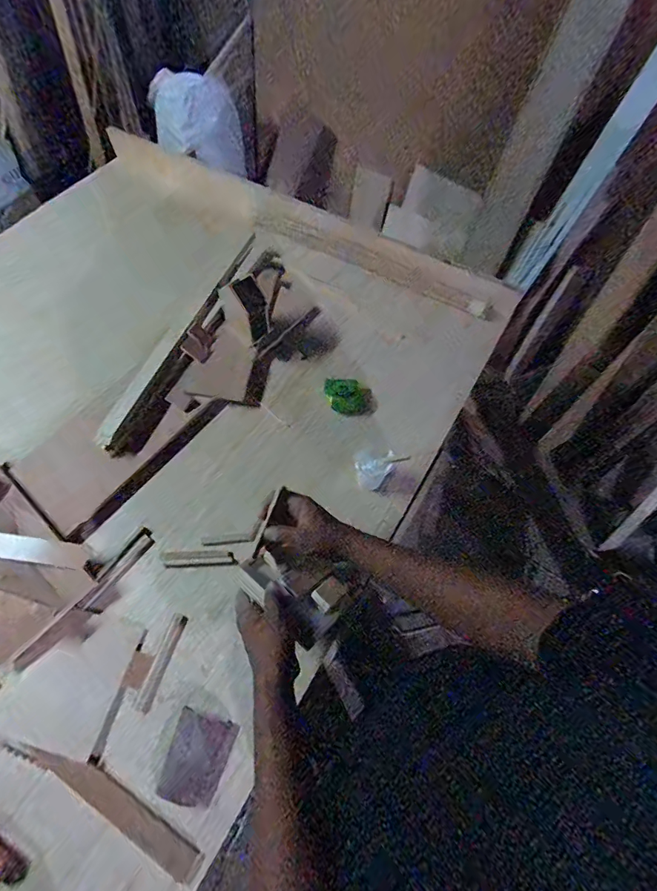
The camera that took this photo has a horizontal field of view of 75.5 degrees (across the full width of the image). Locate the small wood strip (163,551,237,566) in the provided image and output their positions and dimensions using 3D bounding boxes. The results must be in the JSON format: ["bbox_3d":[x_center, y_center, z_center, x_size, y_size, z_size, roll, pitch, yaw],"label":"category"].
[{"bbox_3d":[-0.216,0.187,0.706,0.119,0.004,0.024,-1,61,-2],"label":"small wood strip"}]

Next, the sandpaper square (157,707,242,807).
[{"bbox_3d":[-0.179,0.428,0.581,0.082,0.008,0.099,13,62,5],"label":"sandpaper square"}]

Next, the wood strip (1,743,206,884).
[{"bbox_3d":[-0.298,0.463,0.560,0.301,0.006,0.041,25,64,12],"label":"wood strip"}]

